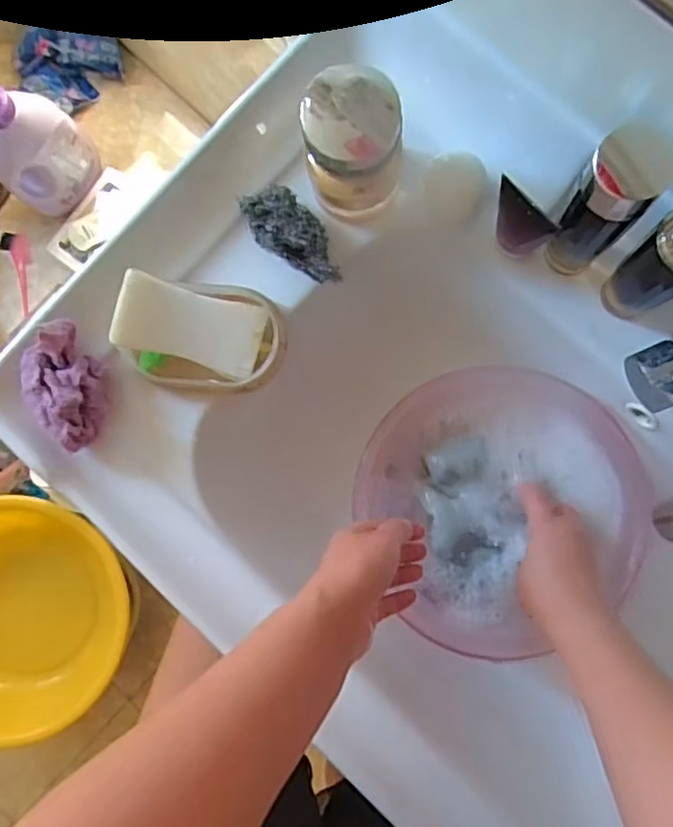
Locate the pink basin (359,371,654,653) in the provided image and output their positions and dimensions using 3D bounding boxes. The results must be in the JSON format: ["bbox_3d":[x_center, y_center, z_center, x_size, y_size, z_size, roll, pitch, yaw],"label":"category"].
[{"bbox_3d":[0.142,0.076,0.579,0.221,0.063,0.234,0,80,0],"label":"pink basin"}]

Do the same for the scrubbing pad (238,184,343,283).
[{"bbox_3d":[-0.034,-0.144,0.536,0.098,0.031,0.041,44,87,6],"label":"scrubbing pad"}]

